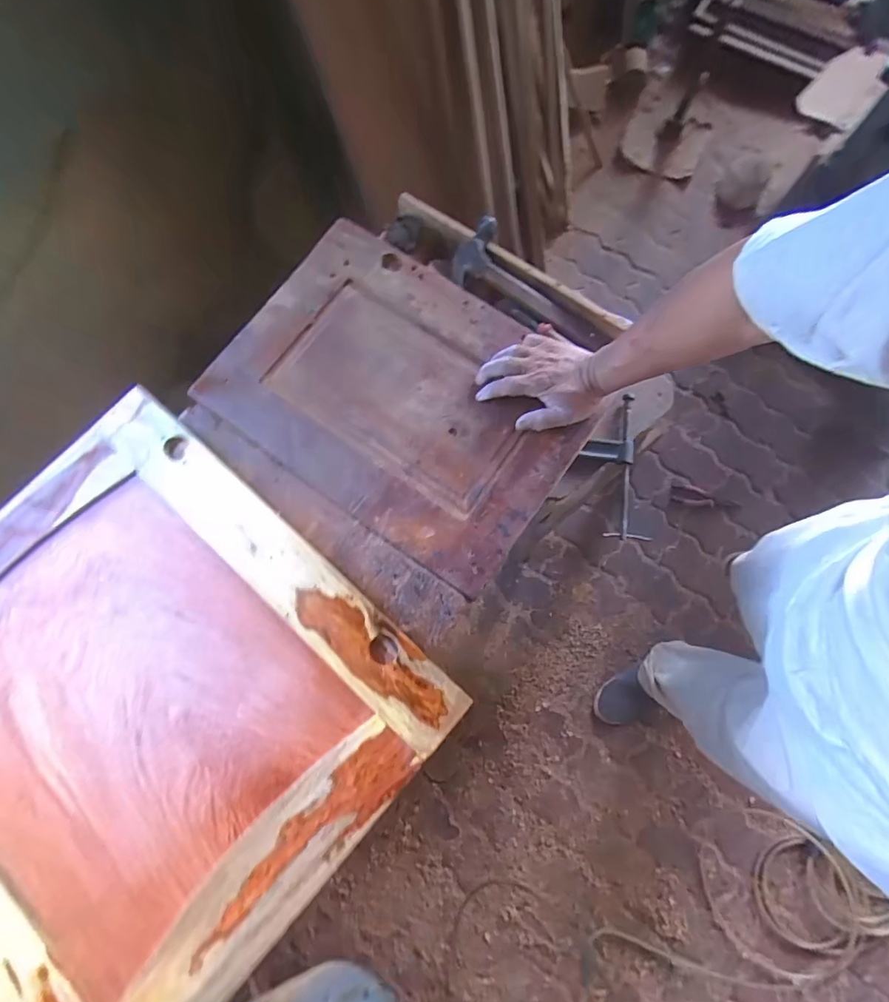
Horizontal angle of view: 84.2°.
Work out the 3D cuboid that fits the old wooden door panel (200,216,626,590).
[{"bbox_3d":[-0.056,-0.149,0.668,0.467,0.028,0.339,35,79,10],"label":"old wooden door panel"}]

